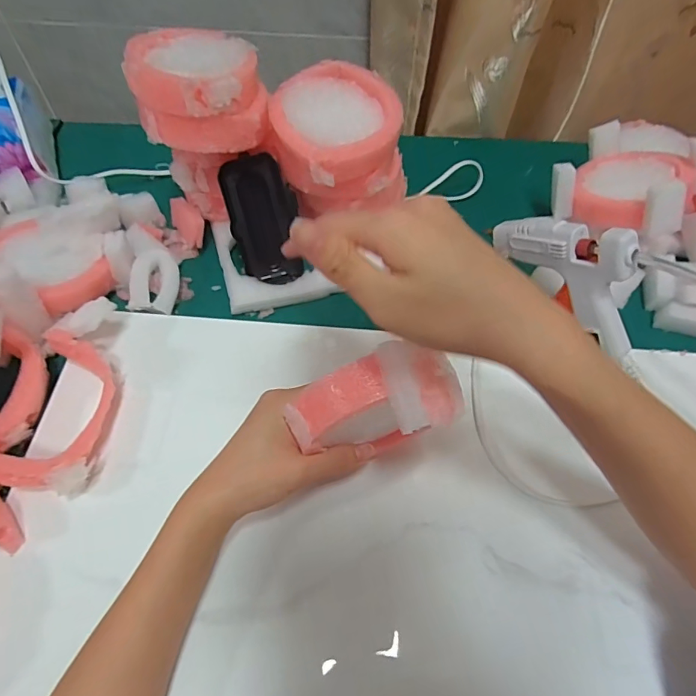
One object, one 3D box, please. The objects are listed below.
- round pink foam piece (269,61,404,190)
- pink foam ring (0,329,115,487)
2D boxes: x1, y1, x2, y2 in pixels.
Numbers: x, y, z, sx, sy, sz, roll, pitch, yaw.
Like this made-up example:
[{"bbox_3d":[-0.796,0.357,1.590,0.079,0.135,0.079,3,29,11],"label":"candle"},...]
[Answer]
[{"bbox_3d":[-0.010,-0.173,0.369,0.095,0.047,0.091,1,59,-1],"label":"round pink foam piece"},{"bbox_3d":[-0.209,0.041,0.313,0.094,0.054,0.101,1,59,-1],"label":"pink foam ring"}]

